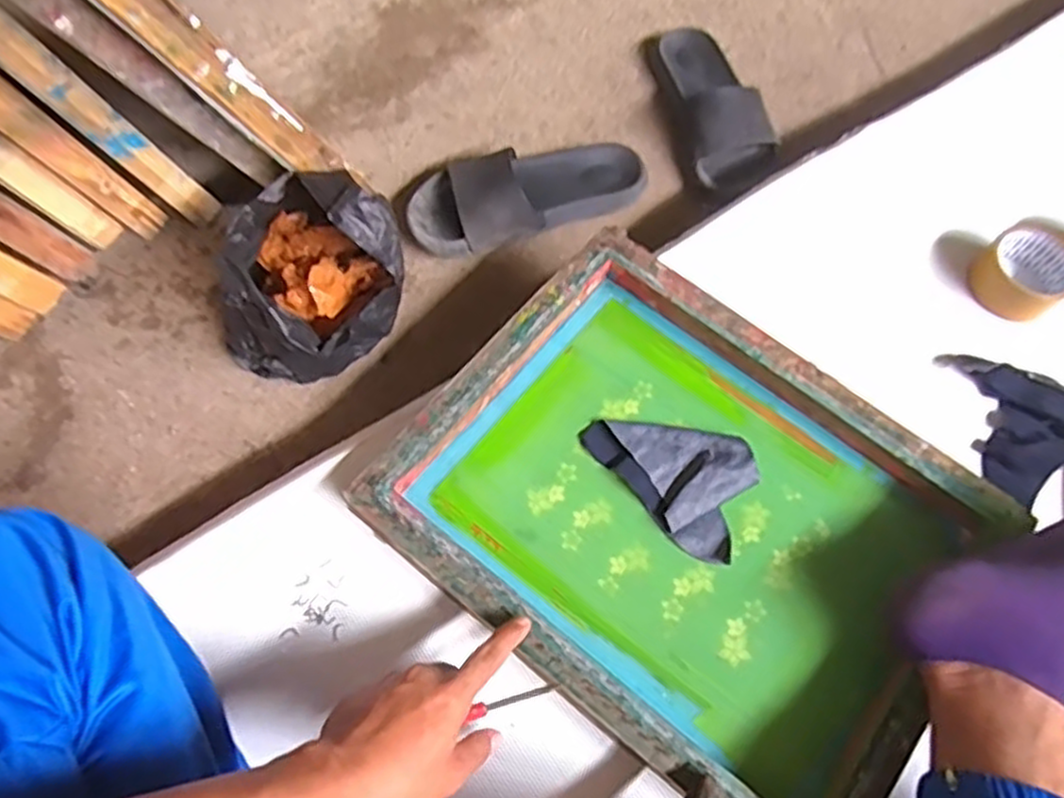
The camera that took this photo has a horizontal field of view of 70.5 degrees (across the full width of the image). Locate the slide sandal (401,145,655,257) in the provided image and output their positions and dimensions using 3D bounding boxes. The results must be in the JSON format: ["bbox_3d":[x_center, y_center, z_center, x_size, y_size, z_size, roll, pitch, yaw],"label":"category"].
[{"bbox_3d":[-0.007,-0.240,0.866,0.276,0.063,0.110,-18,67,-9],"label":"slide sandal"}]

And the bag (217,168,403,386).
[{"bbox_3d":[-0.210,-0.112,0.719,0.166,0.166,0.162,18,66,7],"label":"bag"}]

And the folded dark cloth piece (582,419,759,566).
[{"bbox_3d":[0.115,0.066,0.661,0.148,0.023,0.106,20,66,8],"label":"folded dark cloth piece"}]

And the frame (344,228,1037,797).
[{"bbox_3d":[0.134,0.095,0.636,0.452,0.057,0.355,38,72,14],"label":"frame"}]

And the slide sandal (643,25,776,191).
[{"bbox_3d":[0.229,-0.365,0.930,0.115,0.075,0.280,-9,66,-6],"label":"slide sandal"}]

